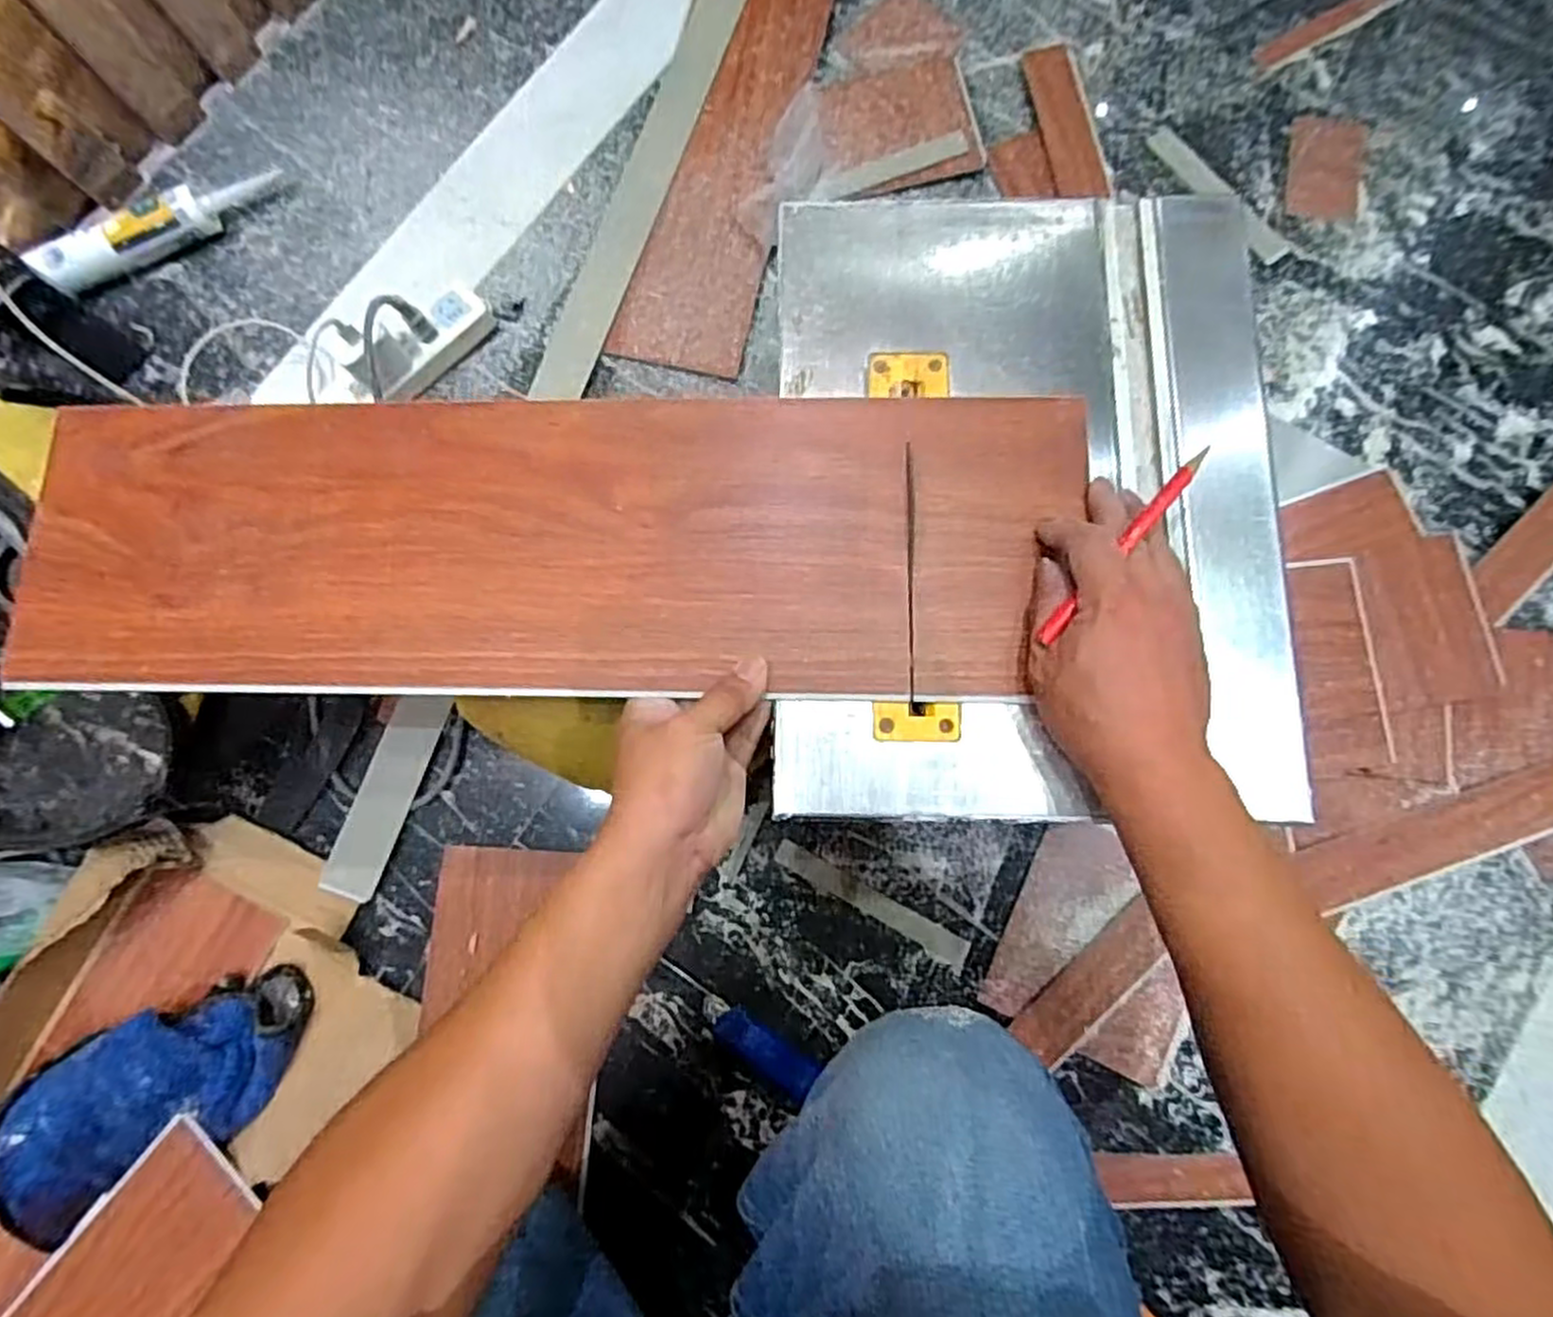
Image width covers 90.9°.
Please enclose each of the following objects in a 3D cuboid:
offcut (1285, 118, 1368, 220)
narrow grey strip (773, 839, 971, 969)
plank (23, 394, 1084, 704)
[{"bbox_3d":[0.584,-0.518,0.808,0.079,0.004,0.124,11,79,4],"label":"offcut"},{"bbox_3d":[0.084,0.218,0.684,0.186,0.004,0.024,28,80,7],"label":"narrow grey strip"},{"bbox_3d":[-0.148,-0.071,0.469,0.637,0.015,0.185,0,78,4],"label":"plank"}]

